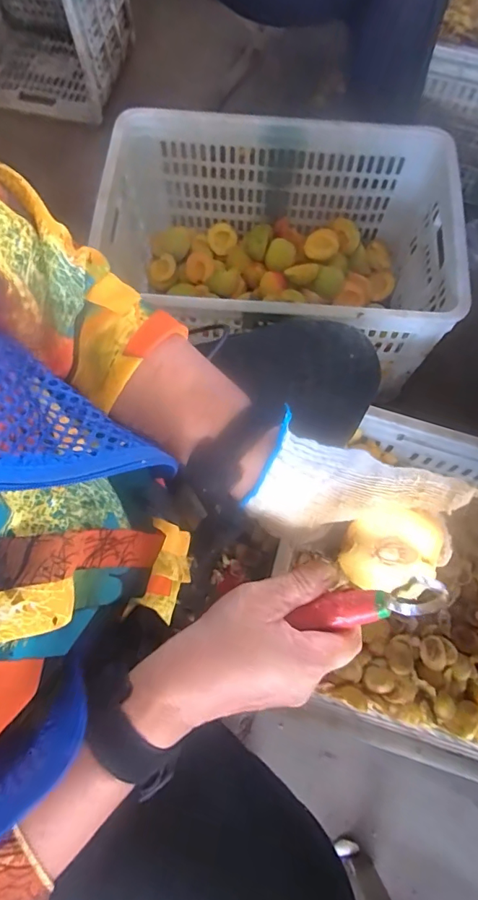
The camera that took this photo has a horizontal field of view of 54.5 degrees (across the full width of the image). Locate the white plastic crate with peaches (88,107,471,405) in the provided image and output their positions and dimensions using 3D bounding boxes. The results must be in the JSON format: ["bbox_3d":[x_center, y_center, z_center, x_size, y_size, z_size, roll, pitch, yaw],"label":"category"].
[{"bbox_3d":[0.063,-0.321,0.769,0.518,0.225,0.337,6,73,1],"label":"white plastic crate with peaches"}]

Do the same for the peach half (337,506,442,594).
[{"bbox_3d":[0.100,0.062,0.297,0.053,0.031,0.058,4,110,13],"label":"peach half"}]

